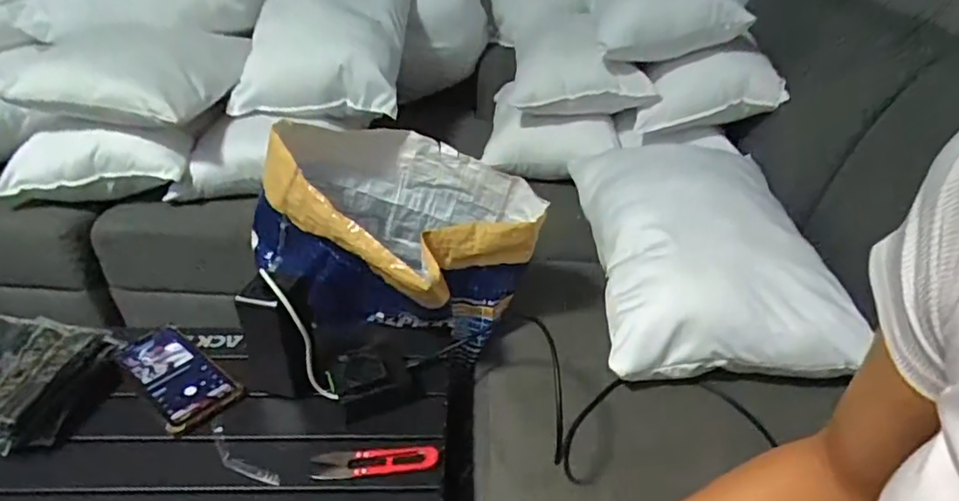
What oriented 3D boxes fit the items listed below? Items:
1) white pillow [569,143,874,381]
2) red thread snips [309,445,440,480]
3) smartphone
[{"bbox_3d":[0.296,-0.022,0.844,0.273,0.110,0.446,1,33,0],"label":"white pillow"},{"bbox_3d":[-0.099,0.202,0.563,0.118,0.007,0.030,-2,33,-3],"label":"red thread snips"},{"bbox_3d":[-0.331,0.137,0.653,0.167,0.017,0.078,28,42,36],"label":"smartphone"}]

